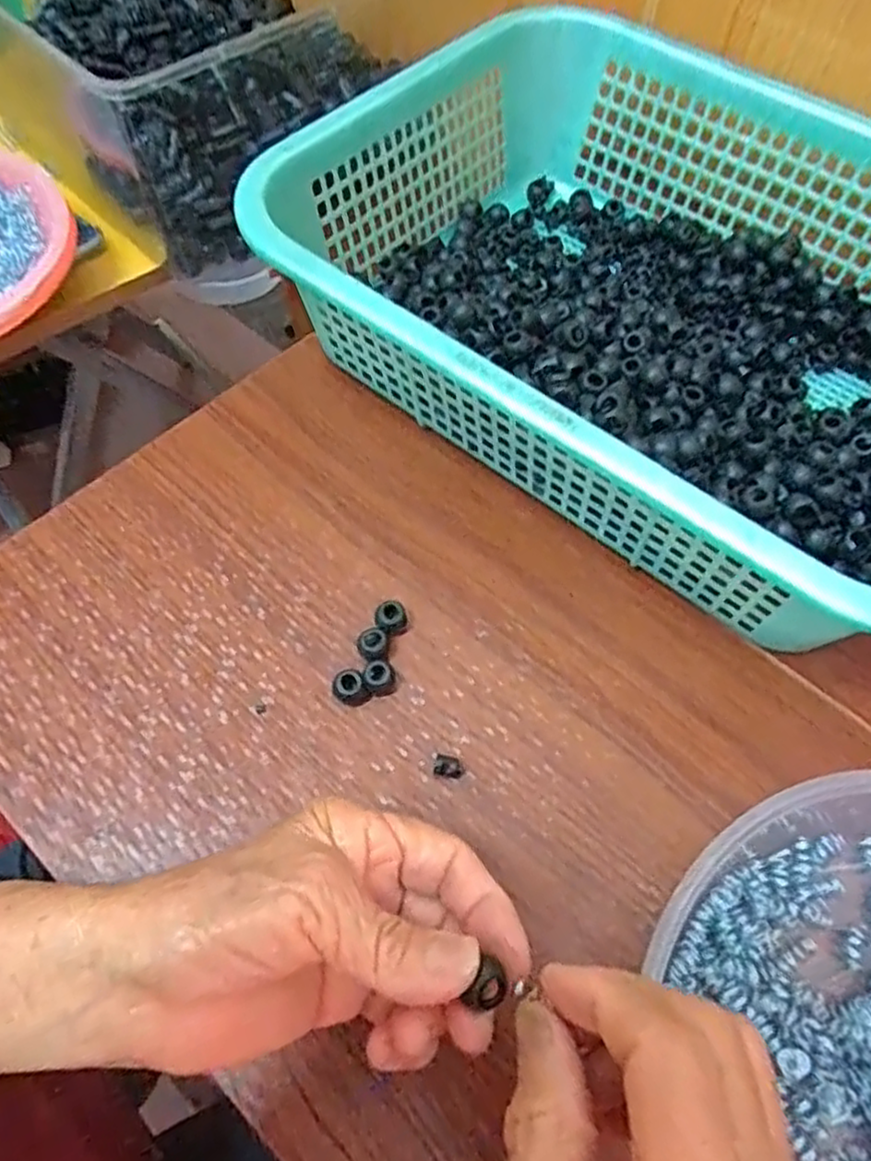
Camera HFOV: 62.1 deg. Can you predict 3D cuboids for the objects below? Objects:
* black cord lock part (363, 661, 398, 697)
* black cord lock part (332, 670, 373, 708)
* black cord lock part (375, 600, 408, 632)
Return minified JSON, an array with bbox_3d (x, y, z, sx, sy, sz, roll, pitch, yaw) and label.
[{"bbox_3d":[-0.025,0.046,0.335,0.015,0.012,0.013,-2,62,-3],"label":"black cord lock part"},{"bbox_3d":[-0.039,0.049,0.330,0.014,0.012,0.015,0,62,0],"label":"black cord lock part"},{"bbox_3d":[-0.021,0.019,0.349,0.014,0.015,0.014,-13,63,-9],"label":"black cord lock part"}]

